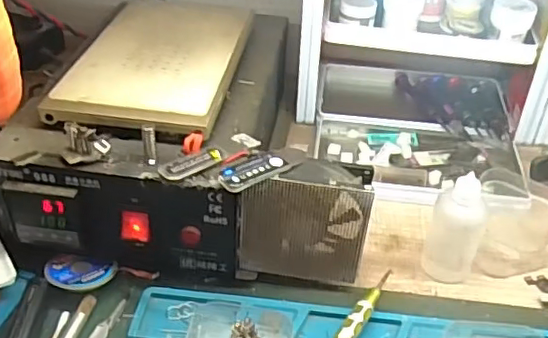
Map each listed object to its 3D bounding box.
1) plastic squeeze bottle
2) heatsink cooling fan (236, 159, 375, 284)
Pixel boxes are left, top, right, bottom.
[{"bbox_3d":[0.125,0.039,0.402,0.034,0.075,0.035,19,41,21],"label":"plastic squeeze bottle"},{"bbox_3d":[0.019,0.035,0.387,0.082,0.084,0.028,2,38,0],"label":"heatsink cooling fan"}]

